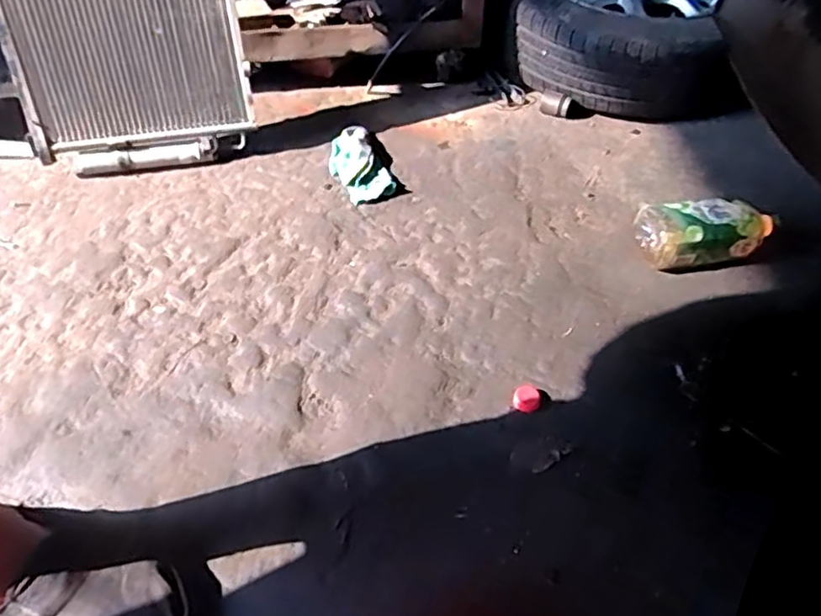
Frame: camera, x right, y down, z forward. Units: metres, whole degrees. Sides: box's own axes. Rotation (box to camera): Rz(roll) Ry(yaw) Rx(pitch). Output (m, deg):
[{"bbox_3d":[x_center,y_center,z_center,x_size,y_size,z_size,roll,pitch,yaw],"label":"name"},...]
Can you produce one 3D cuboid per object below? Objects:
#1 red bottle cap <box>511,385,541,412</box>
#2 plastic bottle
[{"bbox_3d":[0.145,0.113,0.791,0.033,0.012,0.035,1,48,-1],"label":"red bottle cap"},{"bbox_3d":[0.443,-0.110,0.953,0.192,0.086,0.081,-5,49,-5],"label":"plastic bottle"}]

